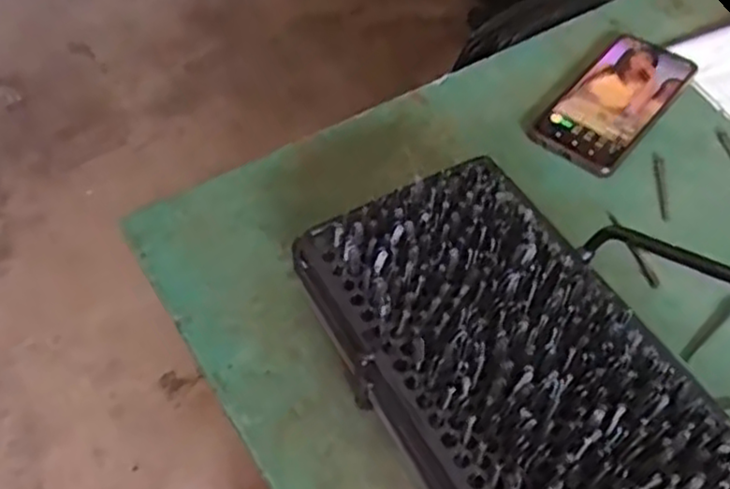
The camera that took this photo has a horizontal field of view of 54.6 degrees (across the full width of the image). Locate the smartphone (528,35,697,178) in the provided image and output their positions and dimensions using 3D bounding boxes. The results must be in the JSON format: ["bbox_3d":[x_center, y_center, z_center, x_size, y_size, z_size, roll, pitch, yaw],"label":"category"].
[{"bbox_3d":[0.212,-0.122,0.596,0.076,0.012,0.160,36,60,24],"label":"smartphone"}]

